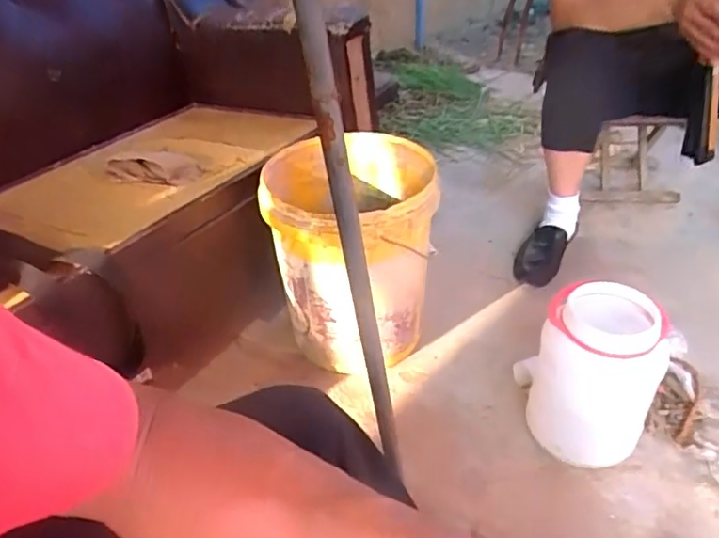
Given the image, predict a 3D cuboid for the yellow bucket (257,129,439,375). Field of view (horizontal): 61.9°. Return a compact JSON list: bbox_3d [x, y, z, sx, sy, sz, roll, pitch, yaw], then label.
[{"bbox_3d":[-0.023,-0.037,1.169,0.296,0.360,0.320,0,37,0],"label":"yellow bucket"}]

